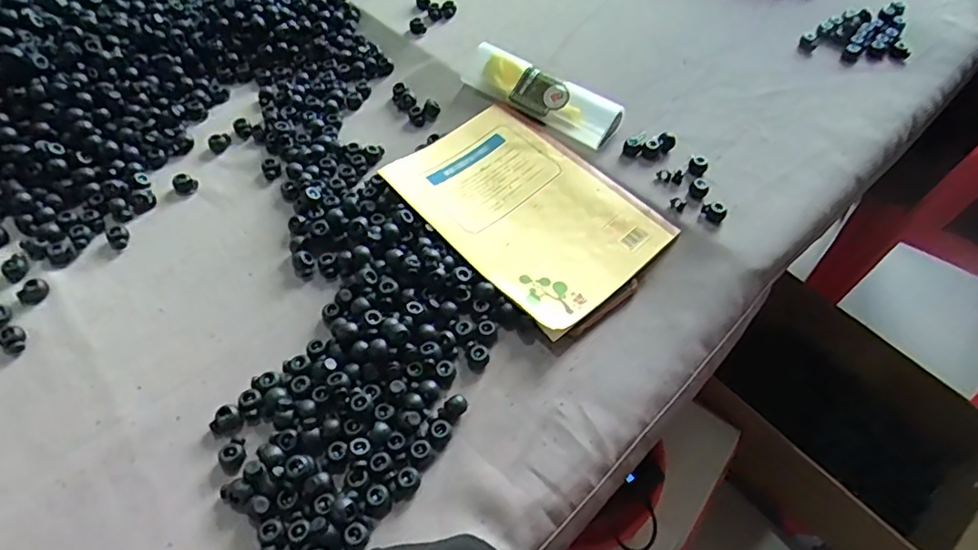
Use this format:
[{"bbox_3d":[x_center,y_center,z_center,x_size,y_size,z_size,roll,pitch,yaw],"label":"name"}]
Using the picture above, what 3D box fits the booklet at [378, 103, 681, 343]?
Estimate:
[{"bbox_3d":[0.030,-0.056,0.488,0.140,0.014,0.203,-35,63,-24],"label":"booklet"}]

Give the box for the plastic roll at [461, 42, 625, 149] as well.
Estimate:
[{"bbox_3d":[0.044,-0.161,0.547,0.156,0.034,0.040,32,59,19],"label":"plastic roll"}]

